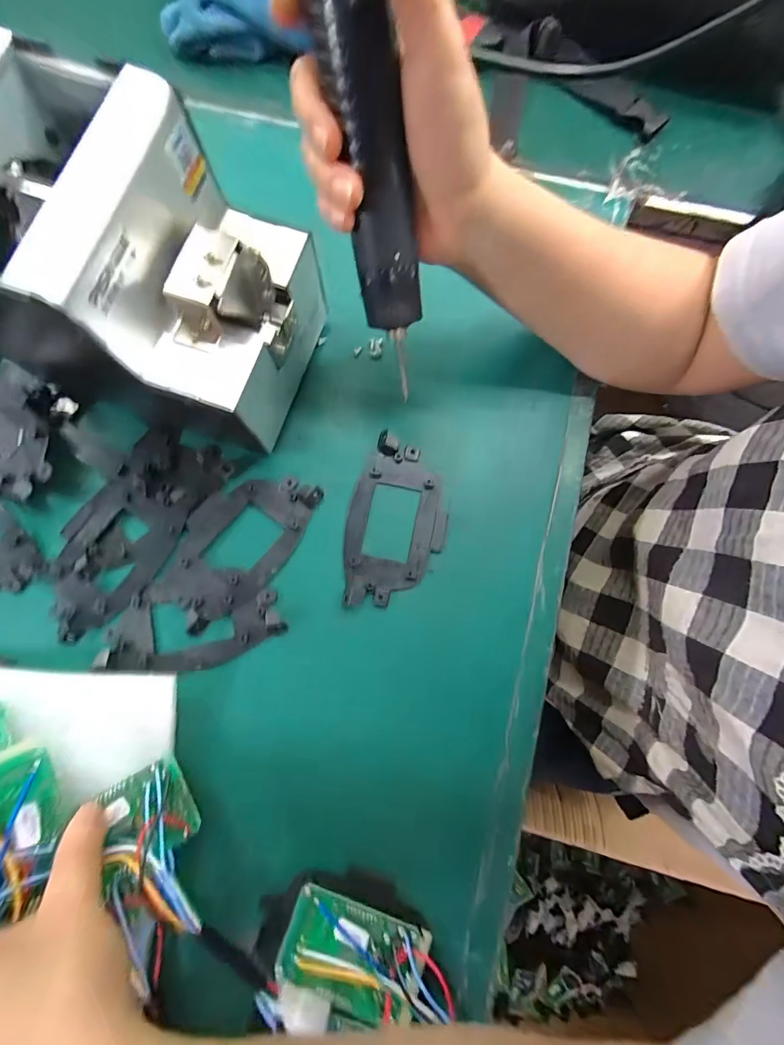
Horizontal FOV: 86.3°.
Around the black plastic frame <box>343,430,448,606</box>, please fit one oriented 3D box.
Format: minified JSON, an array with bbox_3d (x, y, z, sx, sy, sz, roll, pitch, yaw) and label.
[{"bbox_3d":[0.003,-0.001,0.301,0.069,0.010,0.121,9,78,1],"label":"black plastic frame"}]

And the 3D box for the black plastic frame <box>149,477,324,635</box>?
[{"bbox_3d":[-0.111,0.014,0.294,0.071,0.009,0.121,33,80,6],"label":"black plastic frame"}]

